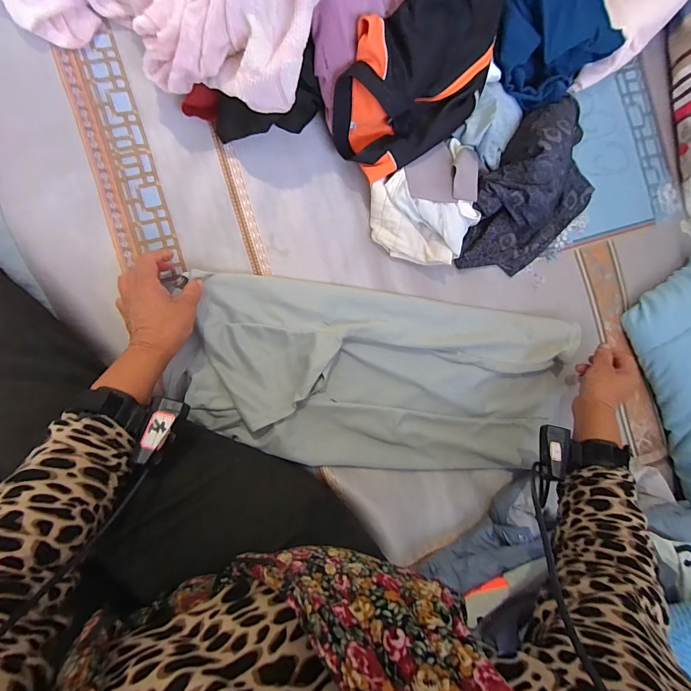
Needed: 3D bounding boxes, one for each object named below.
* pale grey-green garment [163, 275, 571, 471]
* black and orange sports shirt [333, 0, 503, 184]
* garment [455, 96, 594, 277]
[{"bbox_3d":[0.061,0.052,0.537,0.600,0.043,0.258,7,88,-12],"label":"pale grey-green garment"},{"bbox_3d":[0.122,-0.415,0.482,0.175,0.118,0.368,24,85,-7],"label":"black and orange sports shirt"},{"bbox_3d":[0.303,-0.238,0.552,0.166,0.089,0.296,36,84,-6],"label":"garment"}]

